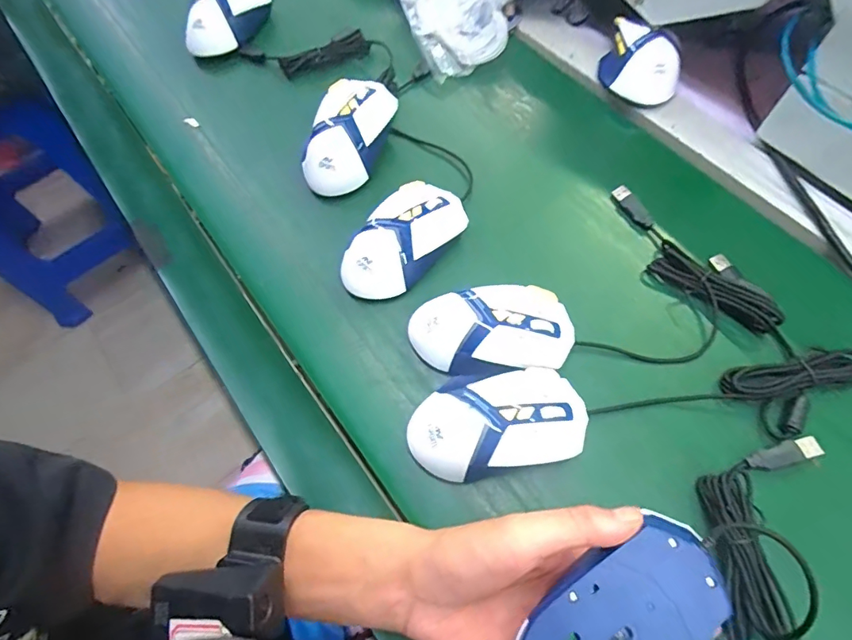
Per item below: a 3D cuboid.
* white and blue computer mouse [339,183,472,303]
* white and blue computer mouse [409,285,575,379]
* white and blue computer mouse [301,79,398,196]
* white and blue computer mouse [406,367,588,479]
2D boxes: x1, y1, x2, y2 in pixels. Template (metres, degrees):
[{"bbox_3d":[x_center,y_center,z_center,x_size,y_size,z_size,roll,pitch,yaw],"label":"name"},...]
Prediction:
[{"bbox_3d":[-0.019,-0.068,0.390,0.063,0.041,0.123,39,71,18],"label":"white and blue computer mouse"},{"bbox_3d":[0.050,0.011,0.352,0.119,0.041,0.065,-2,64,1],"label":"white and blue computer mouse"},{"bbox_3d":[-0.070,-0.175,0.439,0.061,0.046,0.116,18,67,11],"label":"white and blue computer mouse"},{"bbox_3d":[0.049,0.069,0.323,0.120,0.040,0.069,-9,64,-2],"label":"white and blue computer mouse"}]

